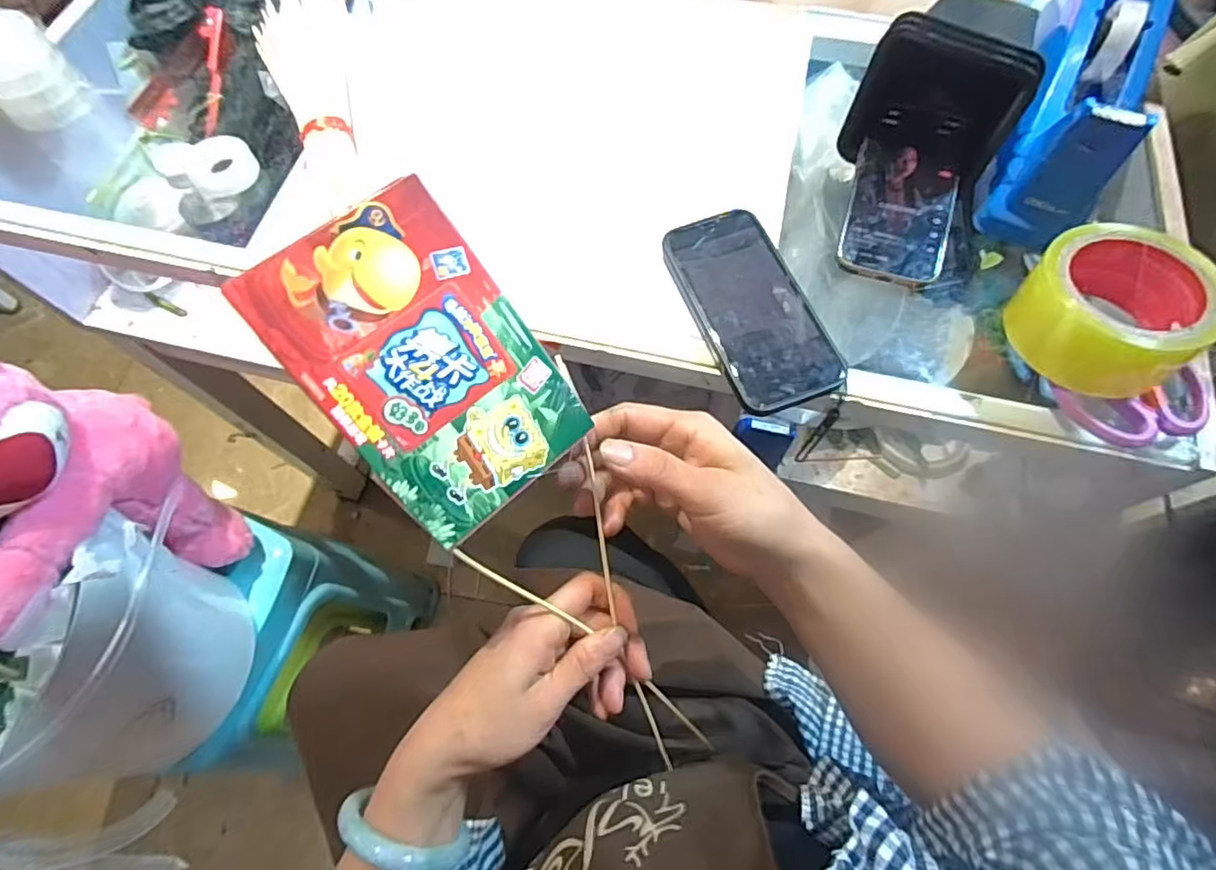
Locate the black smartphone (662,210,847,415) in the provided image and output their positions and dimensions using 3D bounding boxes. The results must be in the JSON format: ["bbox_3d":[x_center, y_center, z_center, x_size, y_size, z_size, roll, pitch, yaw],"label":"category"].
[{"bbox_3d":[0.100,-0.092,0.423,0.077,0.008,0.156,-21,69,-7],"label":"black smartphone"}]

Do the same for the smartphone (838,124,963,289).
[{"bbox_3d":[0.220,-0.175,0.447,0.073,0.007,0.135,15,77,9],"label":"smartphone"}]

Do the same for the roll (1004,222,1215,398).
[{"bbox_3d":[0.323,-0.080,0.385,0.086,0.057,0.099,-30,70,-12],"label":"roll"}]

